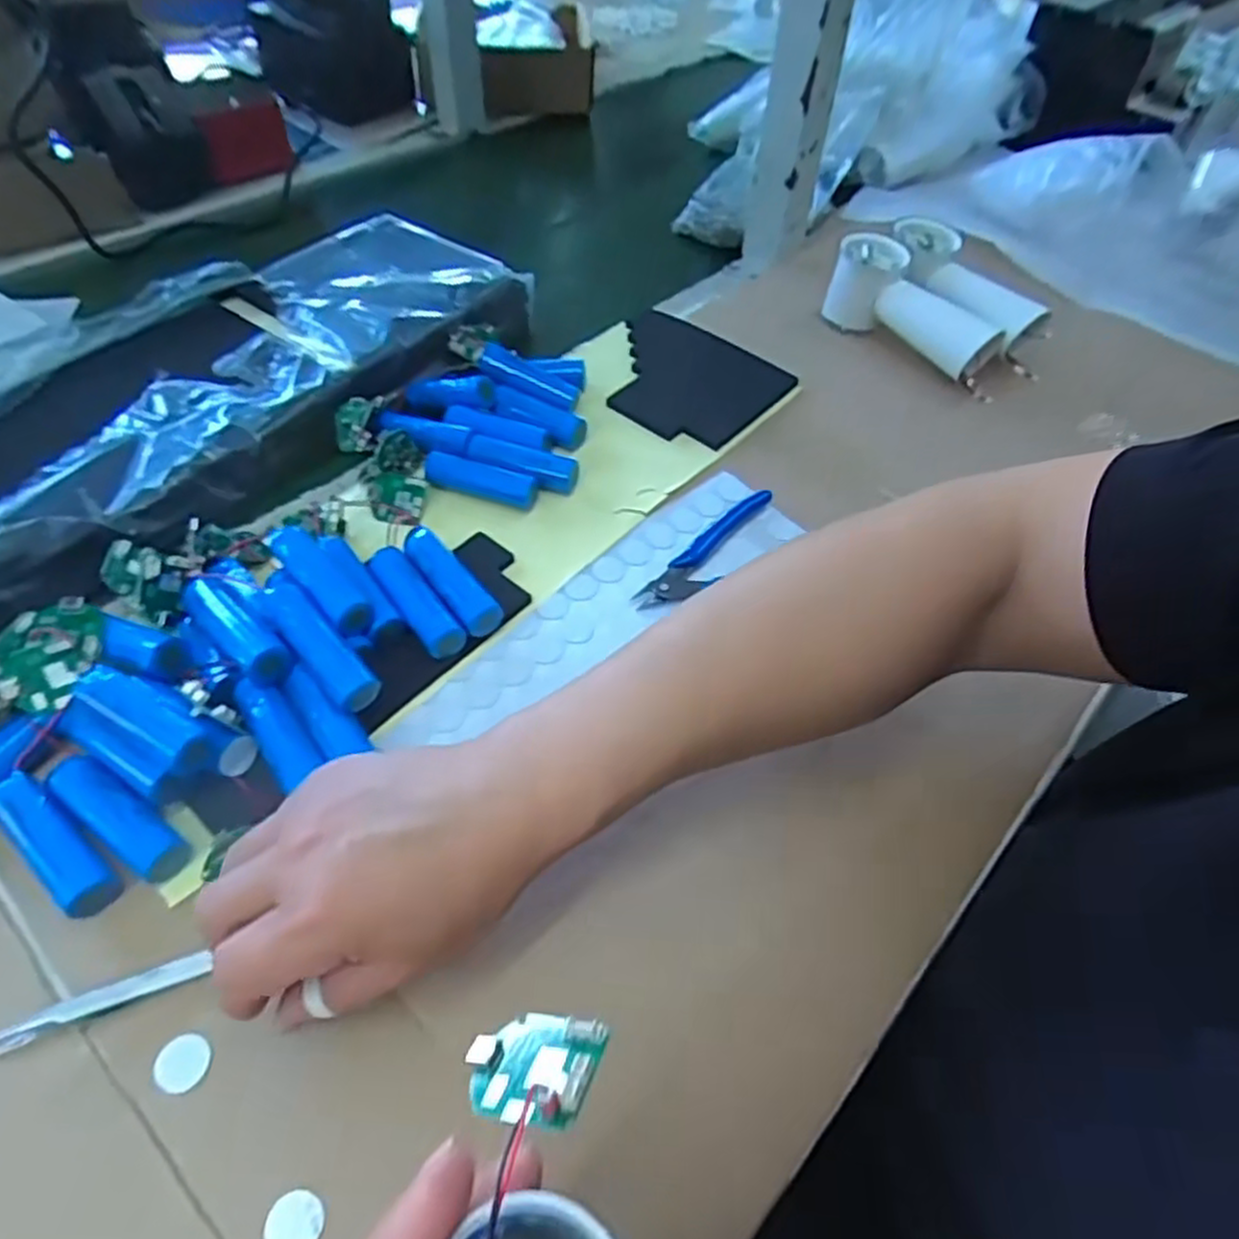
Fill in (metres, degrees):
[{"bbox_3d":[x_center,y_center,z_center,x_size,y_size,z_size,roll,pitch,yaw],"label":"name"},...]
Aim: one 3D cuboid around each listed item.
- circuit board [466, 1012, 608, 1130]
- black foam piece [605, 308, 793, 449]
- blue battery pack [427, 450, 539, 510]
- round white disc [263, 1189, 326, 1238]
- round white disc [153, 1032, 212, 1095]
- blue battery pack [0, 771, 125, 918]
[{"bbox_3d":[-0.024,0.118,0.203,0.037,0.005,0.030,-5,22,19],"label":"circuit board"},{"bbox_3d":[0.046,-0.187,0.578,0.141,0.008,0.124,35,57,21],"label":"black foam piece"},{"bbox_3d":[-0.090,-0.089,0.488,0.077,0.019,0.018,17,52,9],"label":"blue battery pack"},{"bbox_3d":[-0.115,0.214,0.268,0.020,0.004,0.020,2,52,-3],"label":"round white disc"},{"bbox_3d":[-0.171,0.173,0.298,0.020,0.004,0.020,2,52,-3],"label":"round white disc"},{"bbox_3d":[-0.248,0.098,0.333,0.074,0.021,0.023,34,57,21],"label":"blue battery pack"}]

